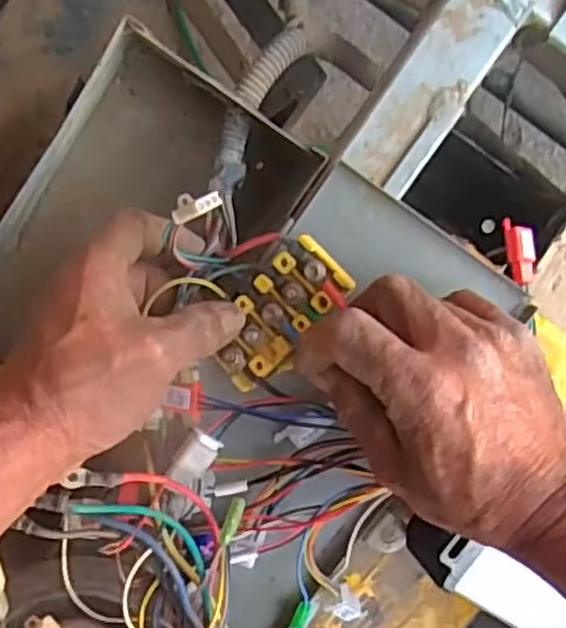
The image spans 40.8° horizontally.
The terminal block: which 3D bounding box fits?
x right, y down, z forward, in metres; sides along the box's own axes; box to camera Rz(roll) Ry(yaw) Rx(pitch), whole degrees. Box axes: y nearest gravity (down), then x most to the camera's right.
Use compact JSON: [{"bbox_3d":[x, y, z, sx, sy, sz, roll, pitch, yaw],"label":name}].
[{"bbox_3d":[-0.002,0.002,0.380,0.040,0.013,0.079,34,104,-7],"label":"terminal block"}]

